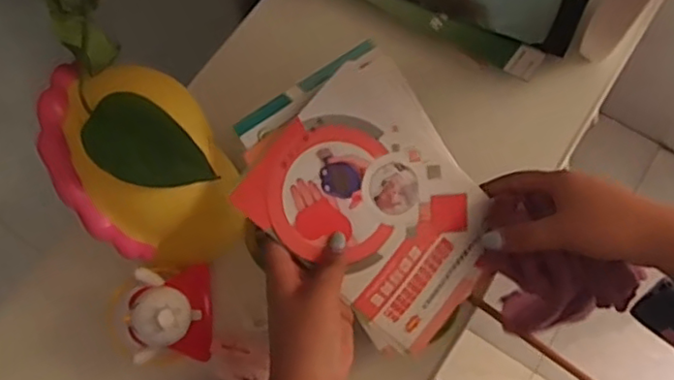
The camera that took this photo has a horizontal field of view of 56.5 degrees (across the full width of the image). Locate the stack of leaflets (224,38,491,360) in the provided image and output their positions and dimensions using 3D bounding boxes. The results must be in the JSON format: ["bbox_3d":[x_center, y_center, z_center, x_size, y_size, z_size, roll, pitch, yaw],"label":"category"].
[{"bbox_3d":[0.026,0.012,0.451,0.144,0.012,0.200,-36,100,-11],"label":"stack of leaflets"}]

